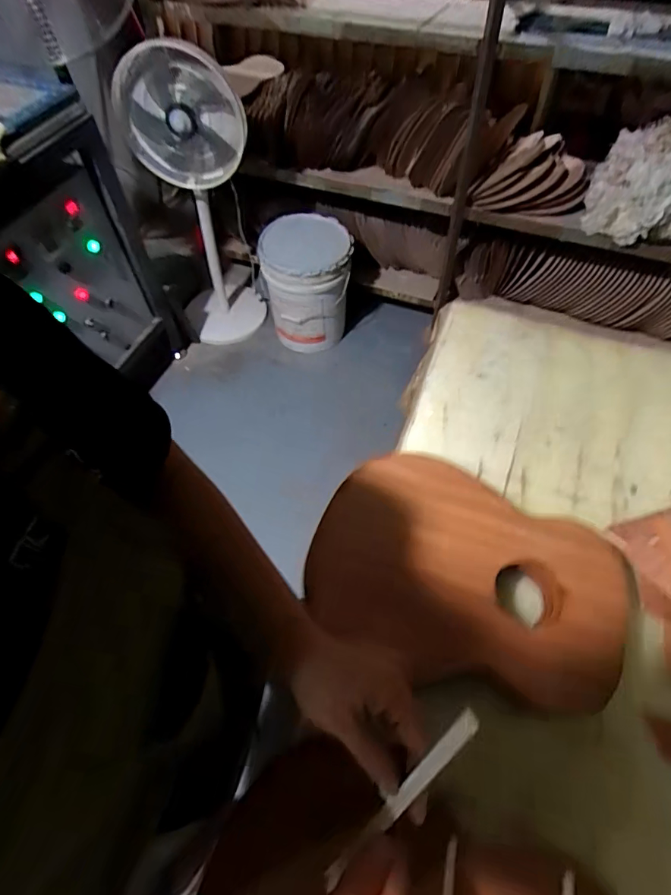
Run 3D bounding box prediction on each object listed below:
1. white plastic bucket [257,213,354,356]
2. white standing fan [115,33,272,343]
[{"bbox_3d":[-0.093,-0.585,1.721,0.294,0.358,0.303,-1,57,1],"label":"white plastic bucket"},{"bbox_3d":[-0.453,-0.800,1.632,0.332,0.898,0.333,-22,60,-12],"label":"white standing fan"}]

